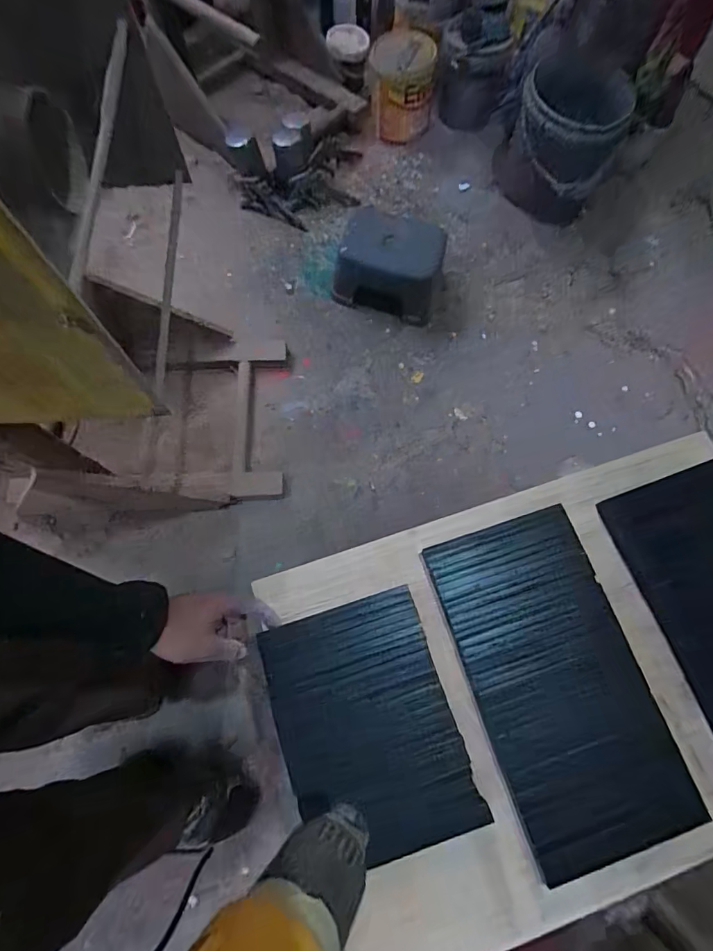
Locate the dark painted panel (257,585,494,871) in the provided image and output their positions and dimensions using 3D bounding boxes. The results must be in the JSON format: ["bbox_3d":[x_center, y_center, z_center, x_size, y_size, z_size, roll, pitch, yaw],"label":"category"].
[{"bbox_3d":[0.010,0.253,0.477,0.172,0.009,0.230,-17,72,-6],"label":"dark painted panel"}]

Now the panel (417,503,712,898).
[{"bbox_3d":[0.209,0.209,0.493,0.175,0.010,0.325,-17,72,-6],"label":"panel"}]

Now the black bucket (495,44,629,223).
[{"bbox_3d":[0.556,-0.909,1.274,0.272,0.258,0.272,0,72,0],"label":"black bucket"}]

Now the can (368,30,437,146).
[{"bbox_3d":[0.131,-1.122,1.347,0.165,0.196,0.173,0,72,0],"label":"can"}]

